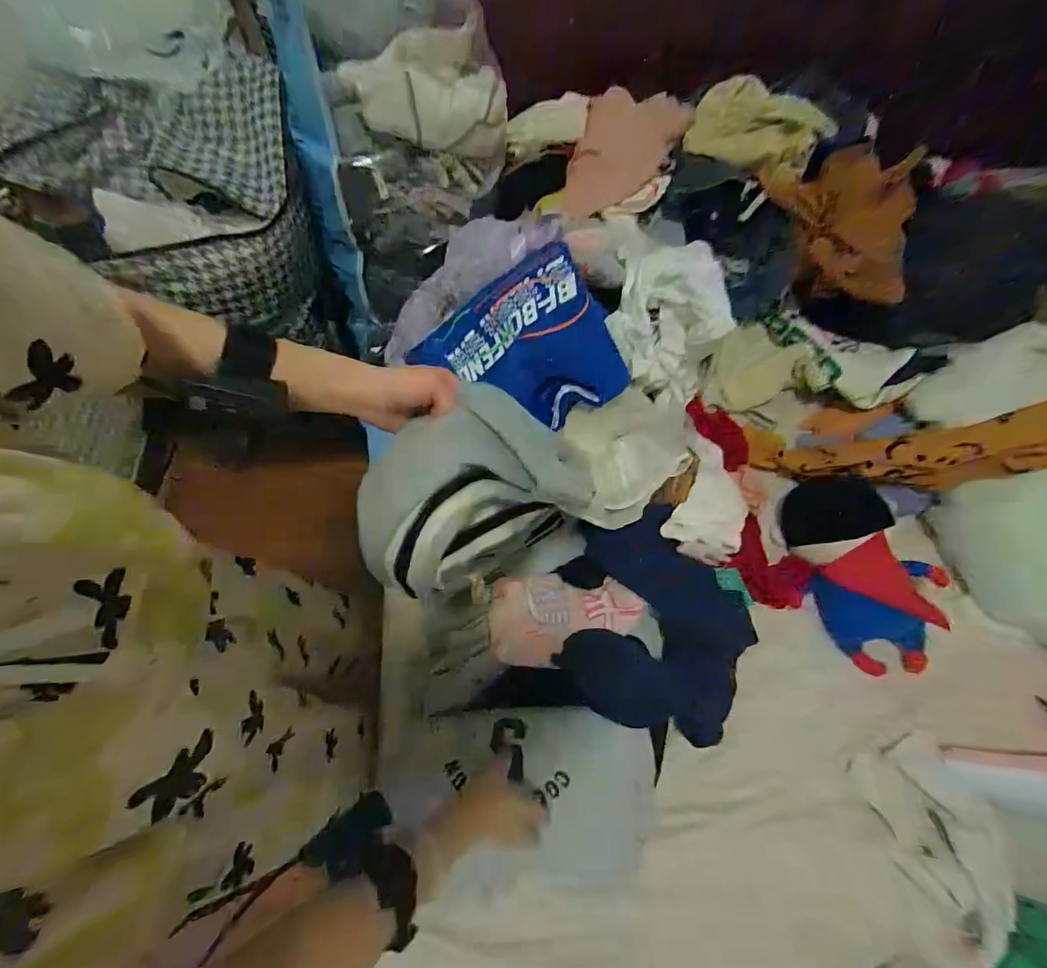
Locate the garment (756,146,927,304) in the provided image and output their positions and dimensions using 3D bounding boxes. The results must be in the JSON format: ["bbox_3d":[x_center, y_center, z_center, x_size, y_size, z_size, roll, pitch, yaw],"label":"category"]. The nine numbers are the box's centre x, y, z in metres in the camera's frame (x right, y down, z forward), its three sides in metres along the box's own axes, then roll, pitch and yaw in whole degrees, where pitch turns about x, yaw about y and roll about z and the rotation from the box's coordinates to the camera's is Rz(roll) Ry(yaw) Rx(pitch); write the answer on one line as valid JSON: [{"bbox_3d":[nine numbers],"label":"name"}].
[{"bbox_3d":[0.546,-0.439,0.828,0.228,0.080,0.247,-3,106,20],"label":"garment"}]

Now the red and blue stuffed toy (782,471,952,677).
[{"bbox_3d":[0.548,0.134,0.752,0.167,0.102,0.308,-24,67,-7],"label":"red and blue stuffed toy"}]

